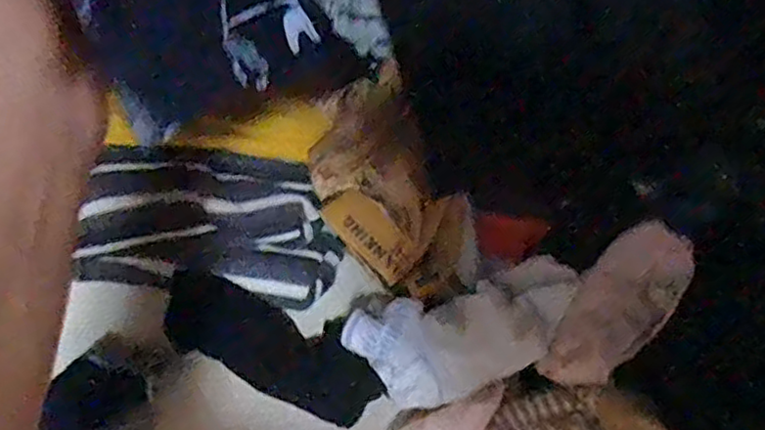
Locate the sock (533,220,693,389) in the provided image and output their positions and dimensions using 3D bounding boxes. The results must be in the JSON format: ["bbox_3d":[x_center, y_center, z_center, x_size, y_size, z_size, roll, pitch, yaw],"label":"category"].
[{"bbox_3d":[0.164,0.062,0.454,0.063,0.017,0.136,42,71,-1],"label":"sock"}]

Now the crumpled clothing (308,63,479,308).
[{"bbox_3d":[0.003,-0.023,0.459,0.090,0.045,0.165,-26,65,-17],"label":"crumpled clothing"}]

